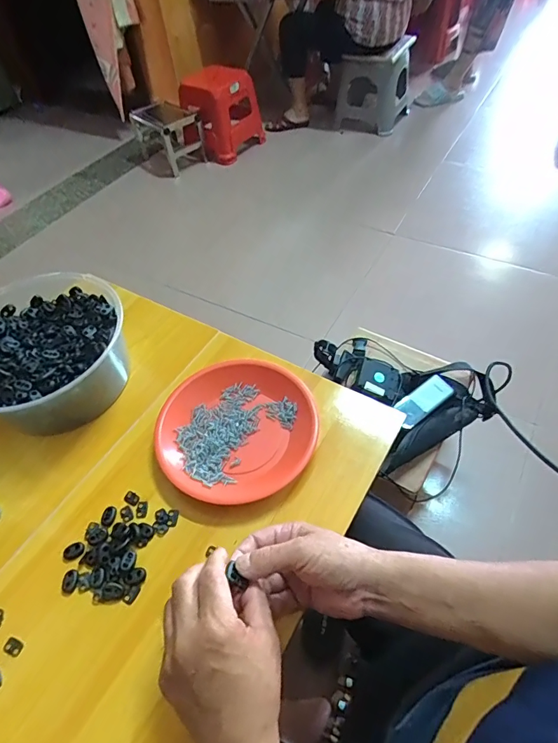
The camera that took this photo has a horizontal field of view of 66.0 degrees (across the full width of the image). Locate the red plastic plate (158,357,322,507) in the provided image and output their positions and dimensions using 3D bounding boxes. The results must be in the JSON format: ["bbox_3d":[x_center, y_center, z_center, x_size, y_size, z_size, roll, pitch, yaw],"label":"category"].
[{"bbox_3d":[-0.051,0.068,0.532,0.193,0.034,0.176,-2,52,3],"label":"red plastic plate"}]

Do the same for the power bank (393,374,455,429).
[{"bbox_3d":[0.278,0.053,0.825,0.140,0.017,0.055,-36,57,-21],"label":"power bank"}]

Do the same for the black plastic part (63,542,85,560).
[{"bbox_3d":[-0.222,0.194,0.464,0.022,0.004,0.017,-21,53,-11],"label":"black plastic part"}]

